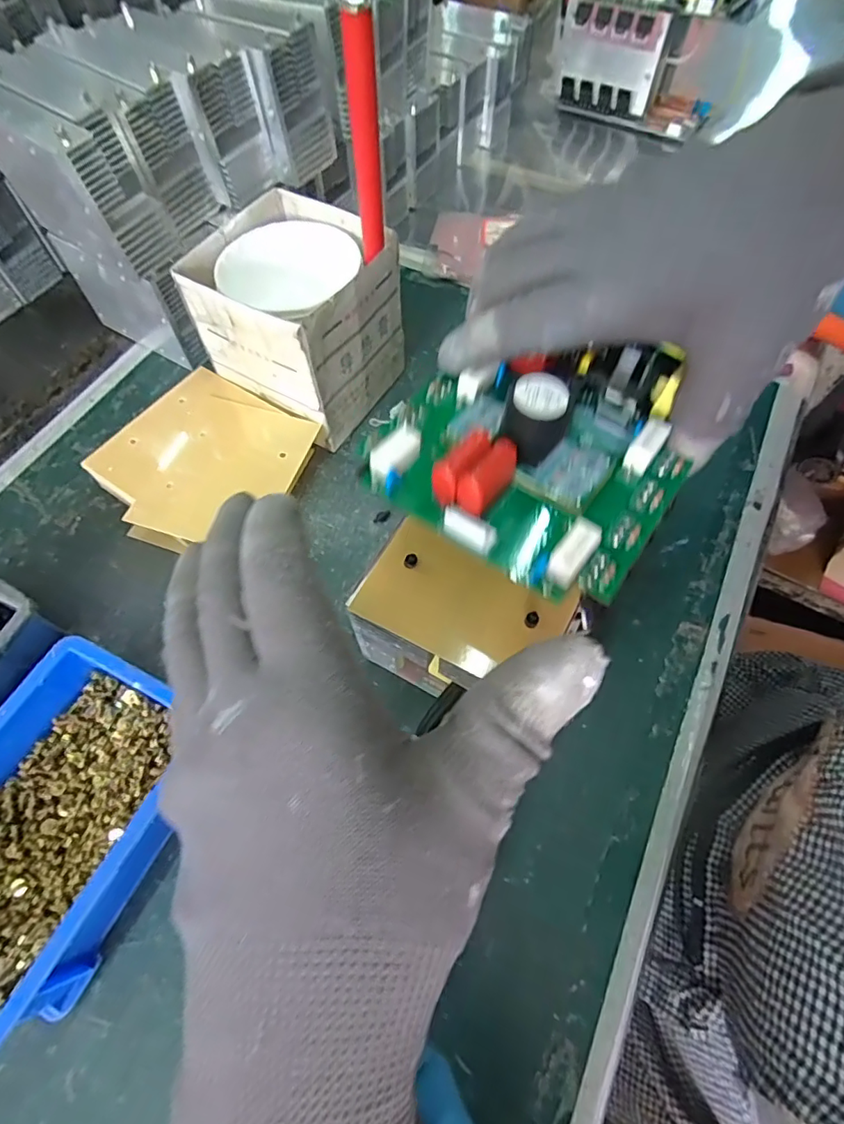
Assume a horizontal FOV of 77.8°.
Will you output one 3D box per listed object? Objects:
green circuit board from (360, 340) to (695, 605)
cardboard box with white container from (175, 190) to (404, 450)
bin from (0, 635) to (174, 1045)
[{"bbox_3d":[0.046,-0.053,0.207,0.111,0.033,0.113,31,67,16],"label":"green circuit board"},{"bbox_3d":[-0.086,-0.167,0.375,0.110,0.110,0.106,29,66,15],"label":"cardboard box with white container"},{"bbox_3d":[-0.172,0.126,0.255,0.104,0.056,0.147,24,65,13],"label":"bin"}]

